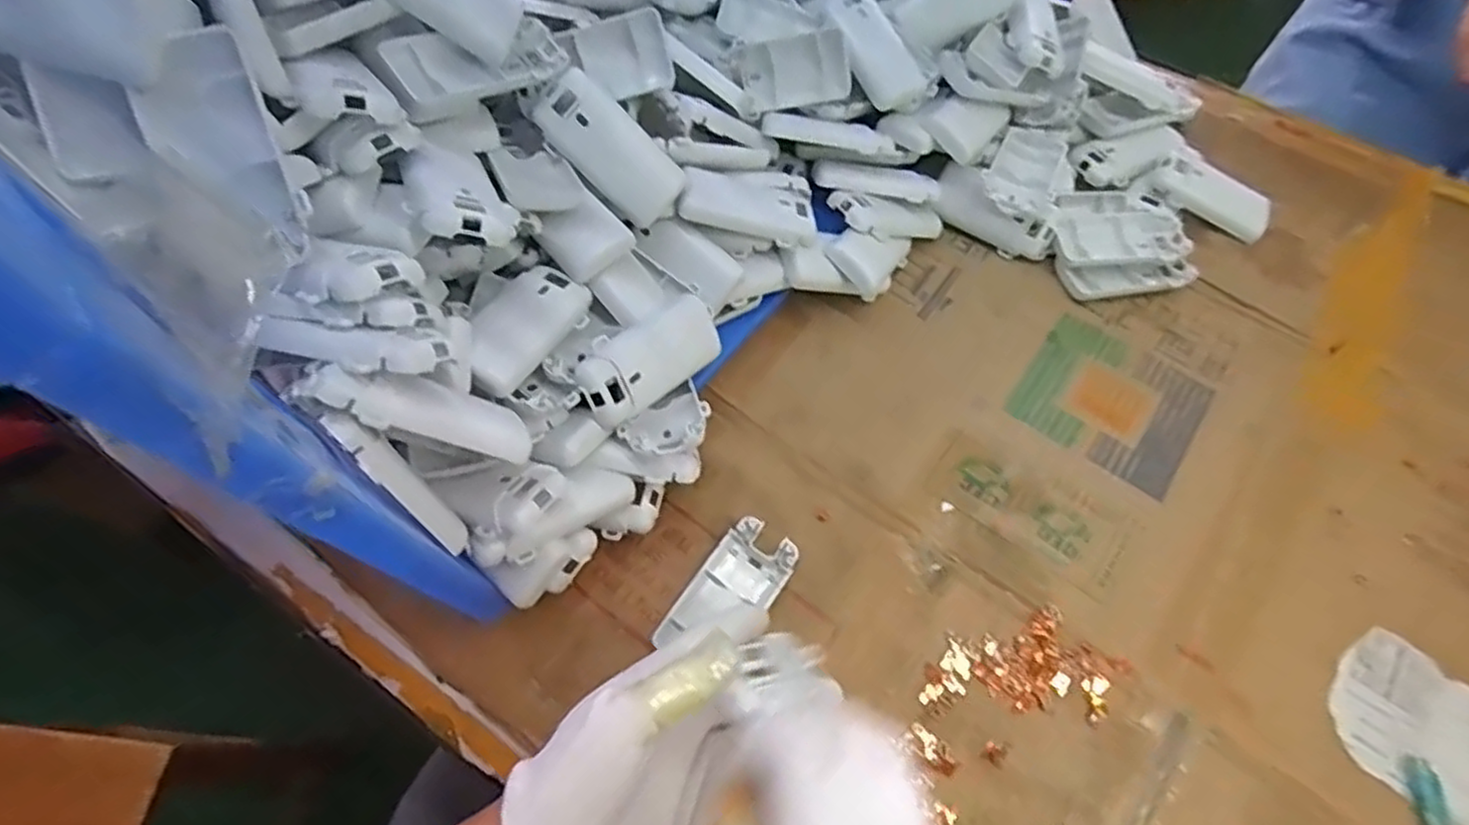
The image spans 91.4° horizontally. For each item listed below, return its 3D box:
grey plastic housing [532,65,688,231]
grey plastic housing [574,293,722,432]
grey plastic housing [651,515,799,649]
[{"bbox_3d":[-0.075,-0.160,0.438,0.095,0.035,0.040,42,63,-26],"label":"grey plastic housing"},{"bbox_3d":[-0.048,-0.033,0.421,0.033,0.038,0.096,40,56,19],"label":"grey plastic housing"},{"bbox_3d":[-0.003,0.110,0.430,0.045,0.016,0.092,33,68,16],"label":"grey plastic housing"}]

